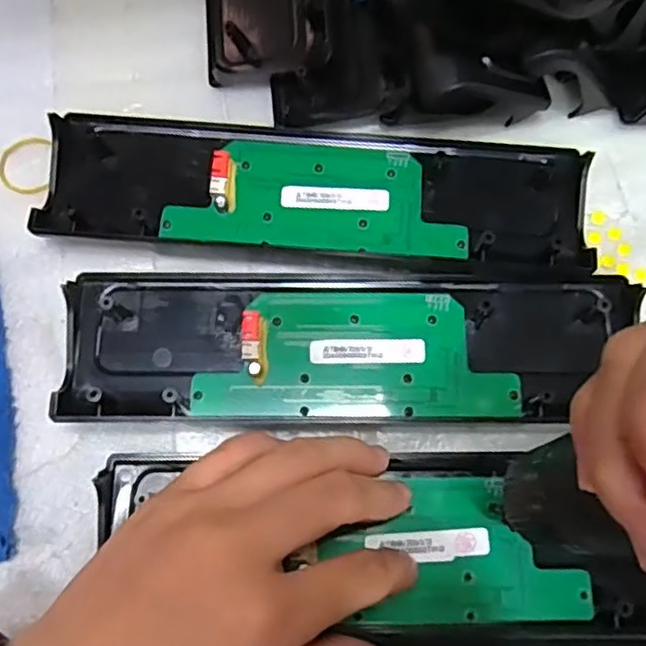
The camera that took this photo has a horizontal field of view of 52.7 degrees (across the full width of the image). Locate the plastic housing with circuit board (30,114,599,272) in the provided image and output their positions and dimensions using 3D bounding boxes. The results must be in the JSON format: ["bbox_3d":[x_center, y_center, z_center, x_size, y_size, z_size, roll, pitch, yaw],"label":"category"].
[{"bbox_3d":[-0.001,-0.063,0.302,0.246,0.014,0.066,4,73,0],"label":"plastic housing with circuit board"}]

